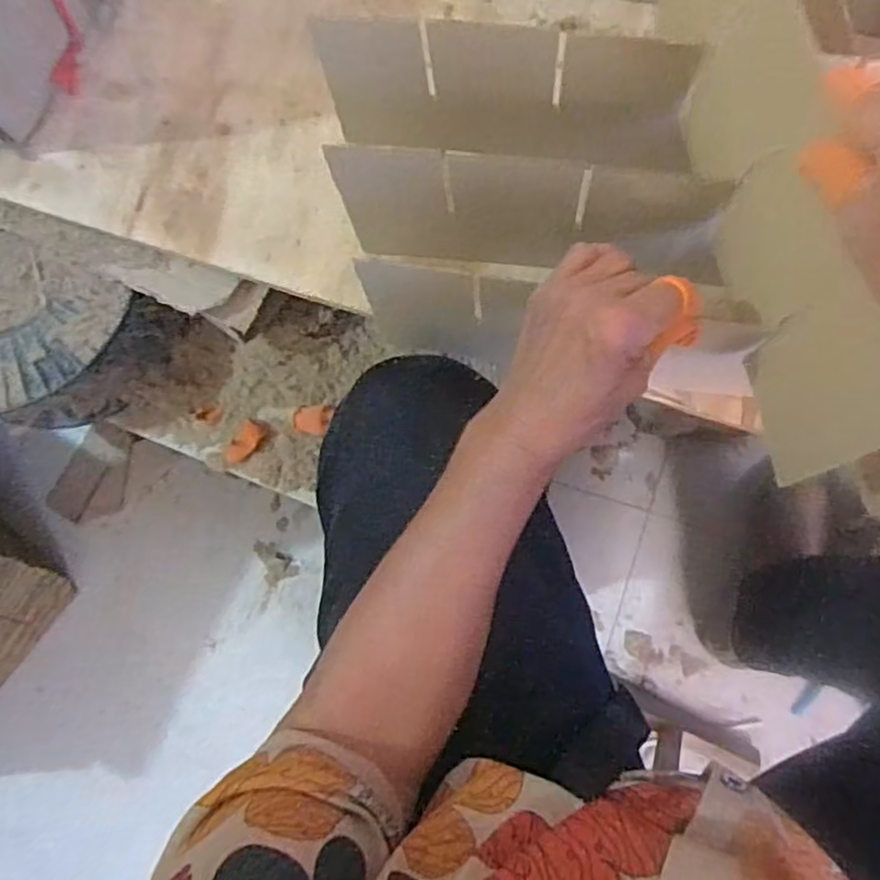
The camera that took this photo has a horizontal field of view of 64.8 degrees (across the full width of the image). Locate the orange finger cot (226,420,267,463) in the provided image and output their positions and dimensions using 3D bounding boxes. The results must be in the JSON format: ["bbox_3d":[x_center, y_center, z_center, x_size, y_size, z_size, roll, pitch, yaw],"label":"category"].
[{"bbox_3d":[-0.176,0.003,0.627,0.023,0.006,0.046,38,90,9],"label":"orange finger cot"}]

